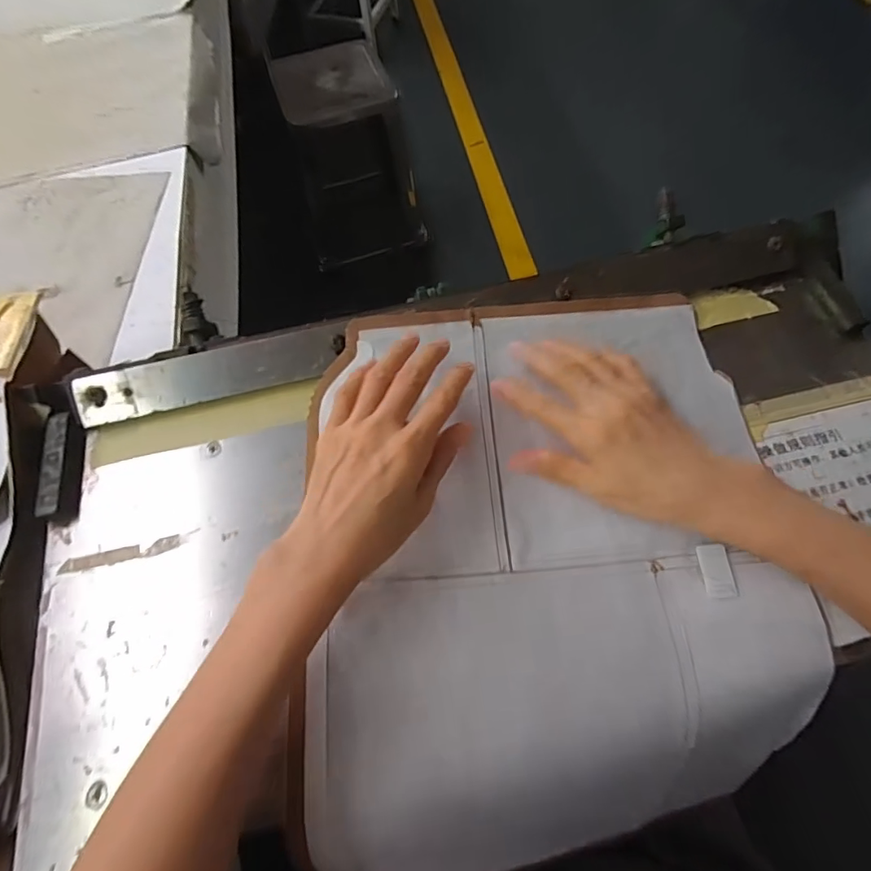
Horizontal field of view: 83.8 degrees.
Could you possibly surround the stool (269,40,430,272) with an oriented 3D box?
[{"bbox_3d":[-0.237,-0.783,1.413,0.333,0.465,0.272,-18,66,-6],"label":"stool"}]

